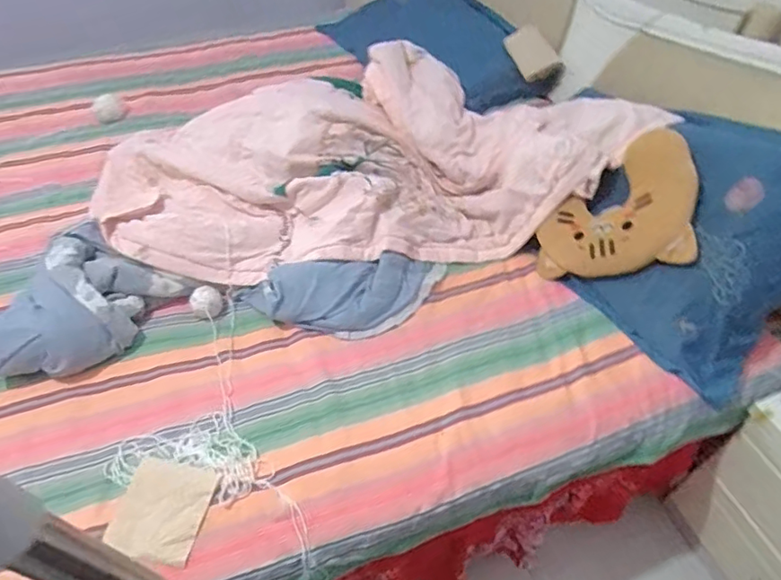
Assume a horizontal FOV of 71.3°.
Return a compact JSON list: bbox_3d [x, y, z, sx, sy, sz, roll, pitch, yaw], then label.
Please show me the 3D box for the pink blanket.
[{"bbox_3d":[-0.073,-0.288,1.198,1.187,0.195,0.501,-9,49,-6],"label":"pink blanket"}]

